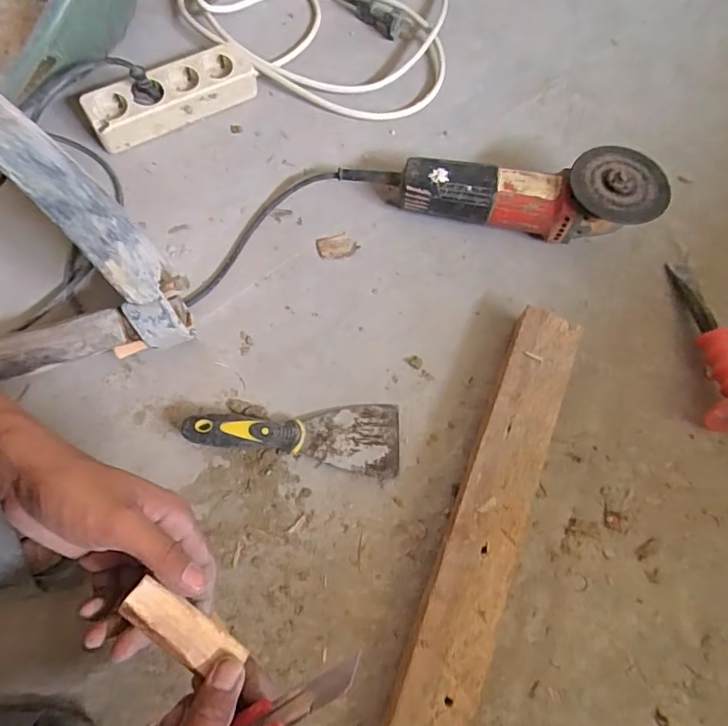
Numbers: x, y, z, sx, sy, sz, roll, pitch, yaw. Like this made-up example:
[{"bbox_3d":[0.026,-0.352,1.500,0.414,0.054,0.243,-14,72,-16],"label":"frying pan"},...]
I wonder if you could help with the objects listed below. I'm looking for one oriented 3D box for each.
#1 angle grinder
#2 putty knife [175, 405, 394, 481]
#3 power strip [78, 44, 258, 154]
[{"bbox_3d":[0.176,-0.190,0.553,0.266,0.086,0.090,15,67,3],"label":"angle grinder"},{"bbox_3d":[-0.064,0.066,0.469,0.193,0.027,0.067,3,67,-2],"label":"putty knife"},{"bbox_3d":[-0.232,-0.323,0.611,0.197,0.051,0.064,-31,72,-15],"label":"power strip"}]

